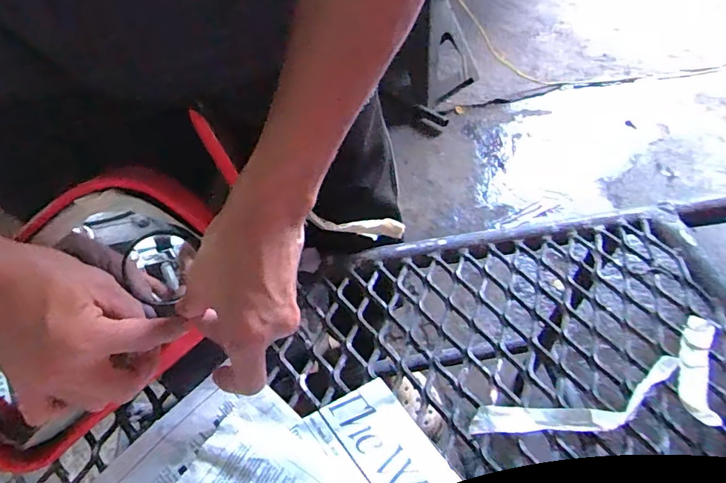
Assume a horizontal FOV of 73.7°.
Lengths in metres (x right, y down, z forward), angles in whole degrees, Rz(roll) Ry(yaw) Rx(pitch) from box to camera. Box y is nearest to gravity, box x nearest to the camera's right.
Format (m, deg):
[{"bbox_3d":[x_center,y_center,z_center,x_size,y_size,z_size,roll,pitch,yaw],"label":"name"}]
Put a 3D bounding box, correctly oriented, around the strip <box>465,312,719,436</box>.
[{"bbox_3d":[0.184,0.118,0.350,0.202,0.016,0.068,-17,54,-13],"label":"strip"}]

